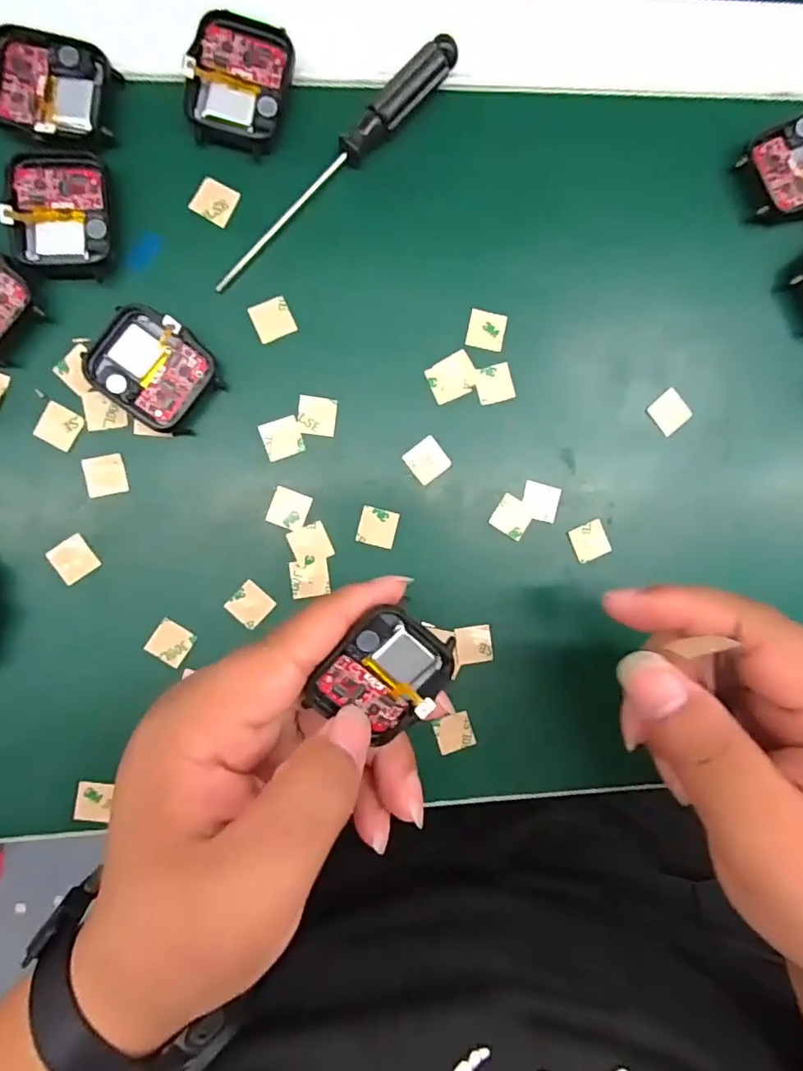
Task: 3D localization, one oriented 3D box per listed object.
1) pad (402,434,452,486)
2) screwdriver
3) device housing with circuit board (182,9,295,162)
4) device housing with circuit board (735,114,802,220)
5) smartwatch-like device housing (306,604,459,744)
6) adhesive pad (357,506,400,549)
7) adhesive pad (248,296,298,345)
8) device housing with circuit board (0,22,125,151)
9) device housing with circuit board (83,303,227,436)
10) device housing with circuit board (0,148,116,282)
[{"bbox_3d":[0.011,-0.031,0.234,0.016,0.004,0.016,-40,95,-2],"label":"pad"},{"bbox_3d":[-0.026,-0.147,0.224,0.131,0.010,0.011,-45,96,-2],"label":"screwdriver"},{"bbox_3d":[-0.063,-0.176,0.220,0.037,0.009,0.045,14,92,-6],"label":"device housing with circuit board"},{"bbox_3d":[0.168,-0.156,0.238,0.042,0.010,0.038,-23,95,-4],"label":"device housing with circuit board"},{"bbox_3d":[-0.005,0.046,0.187,0.040,0.012,0.040,31,90,-6],"label":"smartwatch-like device housing"},{"bbox_3d":[-0.010,-0.003,0.233,0.015,0.004,0.015,13,92,-6],"label":"adhesive pad"},{"bbox_3d":[-0.052,-0.088,0.229,0.016,0.004,0.016,-25,95,-3],"label":"adhesive pad"},{"bbox_3d":[-0.132,-0.168,0.213,0.044,0.007,0.040,11,92,-5],"label":"device housing with circuit board"},{"bbox_3d":[-0.096,-0.064,0.219,0.045,0.011,0.037,37,89,-6],"label":"device housing with circuit board"},{"bbox_3d":[-0.128,-0.122,0.213,0.036,0.006,0.046,4,92,-5],"label":"device housing with circuit board"}]

